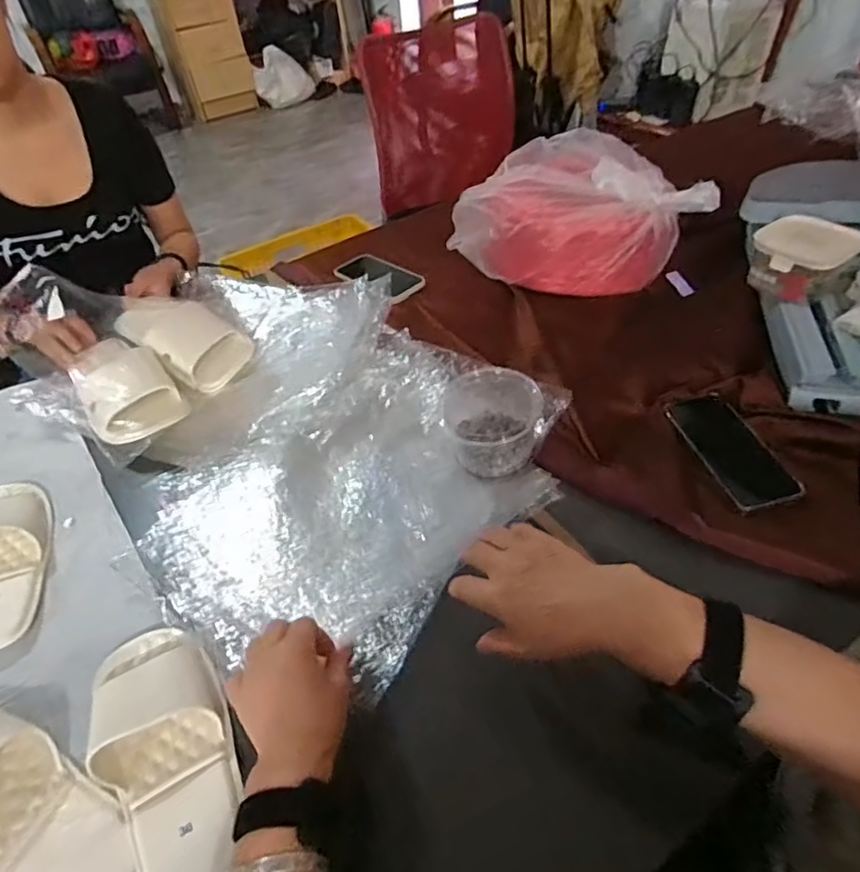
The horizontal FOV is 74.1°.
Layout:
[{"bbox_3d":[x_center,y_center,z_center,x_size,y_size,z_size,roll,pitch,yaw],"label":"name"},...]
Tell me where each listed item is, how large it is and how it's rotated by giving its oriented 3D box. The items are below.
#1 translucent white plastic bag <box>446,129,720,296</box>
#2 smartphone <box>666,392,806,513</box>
[{"bbox_3d":[0.232,-0.365,0.936,0.383,0.165,0.255,3,45,9],"label":"translucent white plastic bag"},{"bbox_3d":[0.342,0.012,0.645,0.080,0.012,0.163,-12,45,-6],"label":"smartphone"}]

